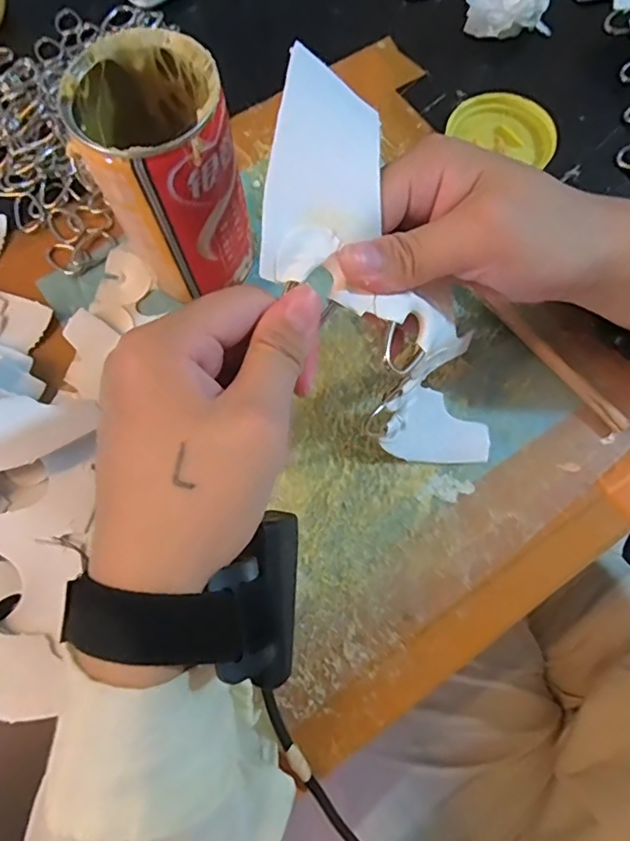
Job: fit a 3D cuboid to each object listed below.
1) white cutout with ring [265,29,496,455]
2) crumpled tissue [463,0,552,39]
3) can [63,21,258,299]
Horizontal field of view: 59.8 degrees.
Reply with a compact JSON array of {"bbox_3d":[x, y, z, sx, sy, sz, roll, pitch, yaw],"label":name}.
[{"bbox_3d":[0.031,-0.046,0.241,0.072,0.191,0.062,-40,36,-9],"label":"white cutout with ring"},{"bbox_3d":[0.126,-0.268,0.360,0.049,0.032,0.041,34,77,11],"label":"crumpled tissue"},{"bbox_3d":[-0.069,-0.113,0.275,0.065,0.116,0.076,-21,74,-4],"label":"can"}]

